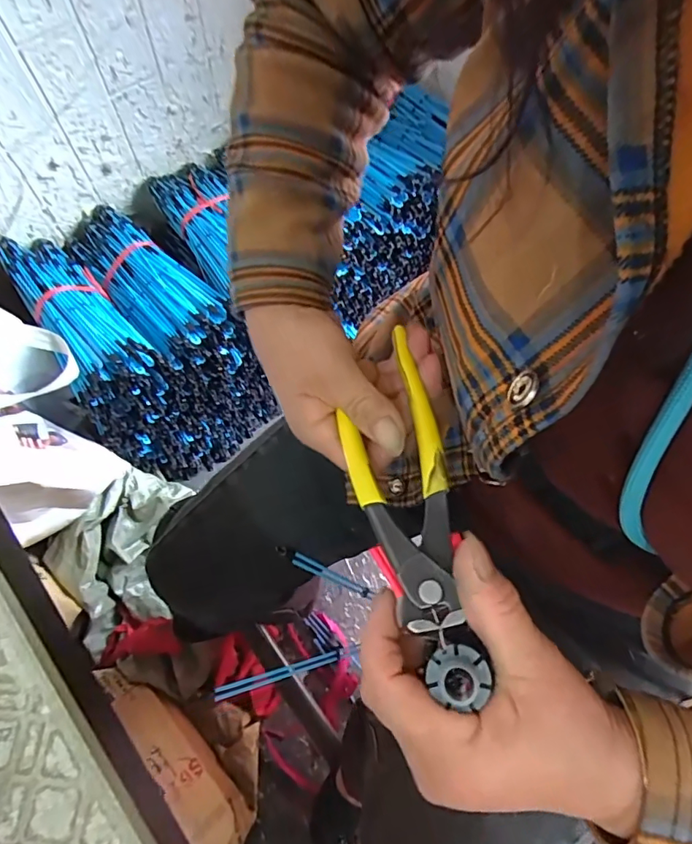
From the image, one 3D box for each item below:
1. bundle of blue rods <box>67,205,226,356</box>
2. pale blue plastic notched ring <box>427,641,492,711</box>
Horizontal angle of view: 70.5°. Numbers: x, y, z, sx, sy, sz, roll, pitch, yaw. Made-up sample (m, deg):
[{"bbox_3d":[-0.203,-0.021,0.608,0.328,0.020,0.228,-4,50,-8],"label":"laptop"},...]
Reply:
[{"bbox_3d":[-0.307,-0.223,0.721,0.112,0.058,0.295,-42,77,-15],"label":"bundle of blue rods"},{"bbox_3d":[0.044,0.098,0.189,0.022,0.007,0.021,1,71,-2],"label":"pale blue plastic notched ring"}]

